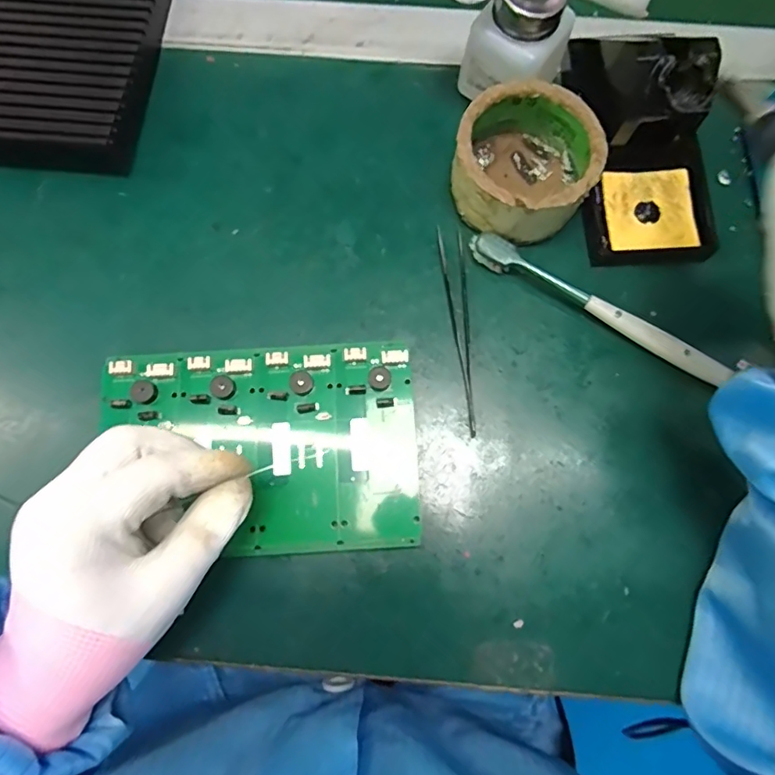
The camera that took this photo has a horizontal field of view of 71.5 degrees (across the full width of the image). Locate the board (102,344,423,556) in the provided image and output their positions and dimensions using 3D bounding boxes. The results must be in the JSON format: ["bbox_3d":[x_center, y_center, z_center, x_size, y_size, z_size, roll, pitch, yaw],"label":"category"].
[{"bbox_3d":[-0.072,0.034,0.309,0.177,0.008,0.116,-2,78,0],"label":"board"}]

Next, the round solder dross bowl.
[{"bbox_3d":[0.083,-0.136,0.332,0.081,0.047,0.082,0,78,1],"label":"round solder dross bowl"}]

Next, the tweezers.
[{"bbox_3d":[0.045,-0.036,0.332,0.014,0.004,0.130,-4,78,0],"label":"tweezers"}]

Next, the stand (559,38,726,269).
[{"bbox_3d":[0.161,-0.161,0.325,0.076,0.068,0.153,-5,78,0],"label":"stand"}]

